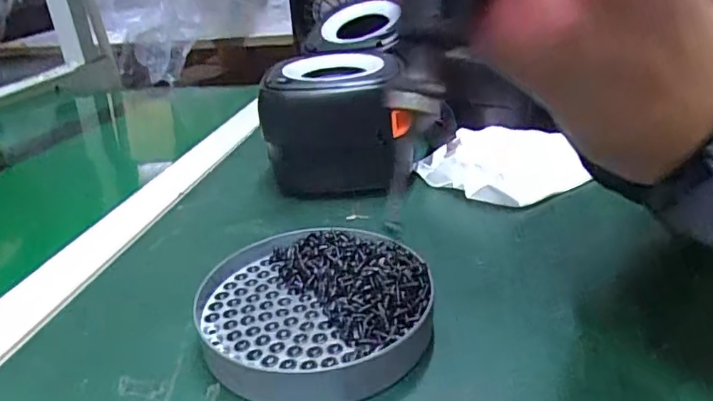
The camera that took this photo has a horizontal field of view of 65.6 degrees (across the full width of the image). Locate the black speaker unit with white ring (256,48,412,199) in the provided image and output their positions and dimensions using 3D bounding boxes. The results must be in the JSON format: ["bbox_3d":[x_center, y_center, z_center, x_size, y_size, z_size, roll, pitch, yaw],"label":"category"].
[{"bbox_3d":[-0.016,-0.055,0.421,0.100,0.091,0.079,-6,26,-1],"label":"black speaker unit with white ring"}]

